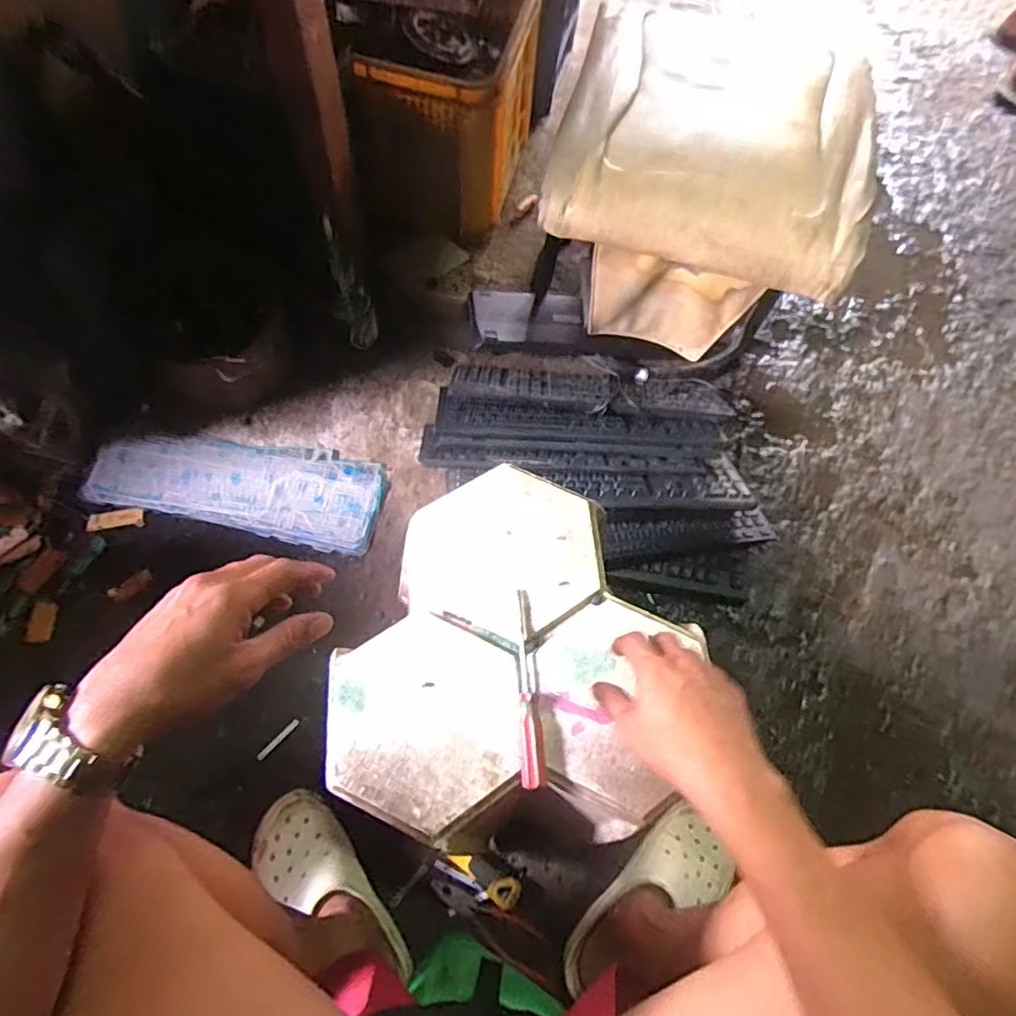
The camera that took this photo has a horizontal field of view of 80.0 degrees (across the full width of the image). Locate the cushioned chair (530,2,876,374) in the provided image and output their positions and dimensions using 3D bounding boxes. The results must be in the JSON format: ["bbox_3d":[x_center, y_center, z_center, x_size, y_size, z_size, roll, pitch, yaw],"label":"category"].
[{"bbox_3d":[0.275,-0.443,0.948,0.408,0.350,0.440,13,66,6],"label":"cushioned chair"}]

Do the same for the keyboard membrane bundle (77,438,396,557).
[{"bbox_3d":[-0.394,-0.039,0.913,0.393,0.033,0.148,12,70,-4],"label":"keyboard membrane bundle"}]

